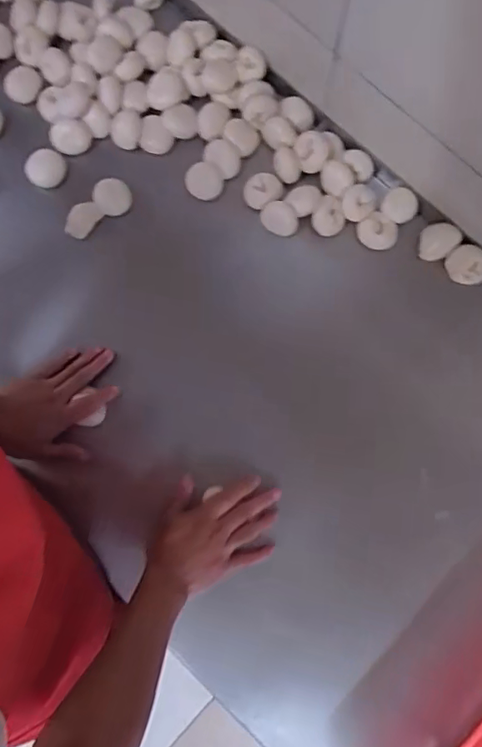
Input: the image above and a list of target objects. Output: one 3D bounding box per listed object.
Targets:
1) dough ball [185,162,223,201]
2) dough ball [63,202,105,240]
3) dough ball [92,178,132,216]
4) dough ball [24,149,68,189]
[{"bbox_3d":[-0.048,-0.253,0.726,0.049,0.026,0.041,-11,82,-1],"label":"dough ball"},{"bbox_3d":[-0.211,-0.203,0.727,0.036,0.017,0.048,42,85,6],"label":"dough ball"},{"bbox_3d":[-0.169,-0.234,0.725,0.047,0.017,0.049,0,82,1],"label":"dough ball"},{"bbox_3d":[-0.262,-0.275,0.737,0.053,0.021,0.047,12,83,2],"label":"dough ball"}]

